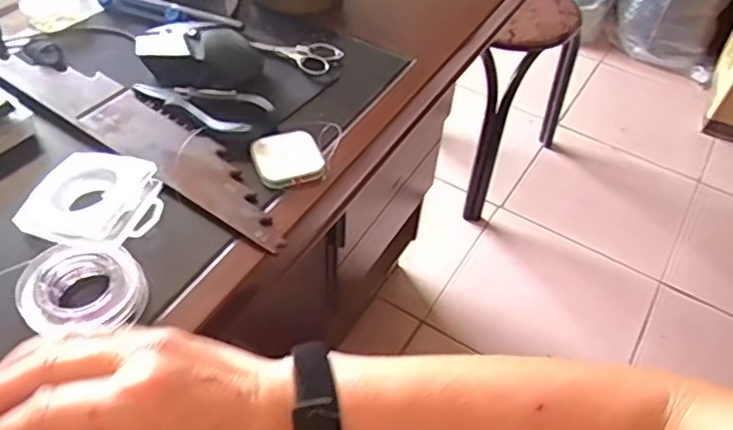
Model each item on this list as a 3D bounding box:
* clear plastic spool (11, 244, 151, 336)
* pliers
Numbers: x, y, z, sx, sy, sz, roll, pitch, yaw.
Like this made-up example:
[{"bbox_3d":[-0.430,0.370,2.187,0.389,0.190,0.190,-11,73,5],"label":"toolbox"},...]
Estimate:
[{"bbox_3d":[-0.180,0.045,0.395,0.078,0.020,0.067,2,48,-3],"label":"clear plastic spool"},{"bbox_3d":[-0.140,-0.103,0.533,0.120,0.010,0.056,30,52,21],"label":"pliers"}]

